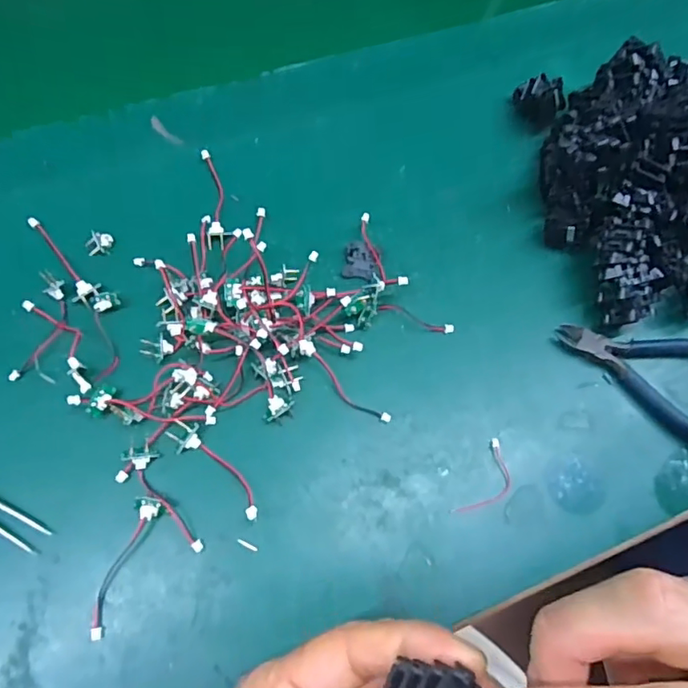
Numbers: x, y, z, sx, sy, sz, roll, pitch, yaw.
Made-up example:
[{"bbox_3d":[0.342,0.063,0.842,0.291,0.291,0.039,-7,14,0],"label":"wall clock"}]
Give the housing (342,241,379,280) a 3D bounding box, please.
[{"bbox_3d":[0.010,-0.048,0.312,0.020,0.007,0.022,8,68,-1],"label":"housing"}]

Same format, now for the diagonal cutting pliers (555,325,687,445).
[{"bbox_3d":[0.174,0.017,0.294,0.114,0.012,0.061,26,69,6],"label":"diagonal cutting pliers"}]

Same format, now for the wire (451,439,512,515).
[{"bbox_3d":[0.072,0.070,0.267,0.019,0.006,0.043,33,70,9],"label":"wire"}]

